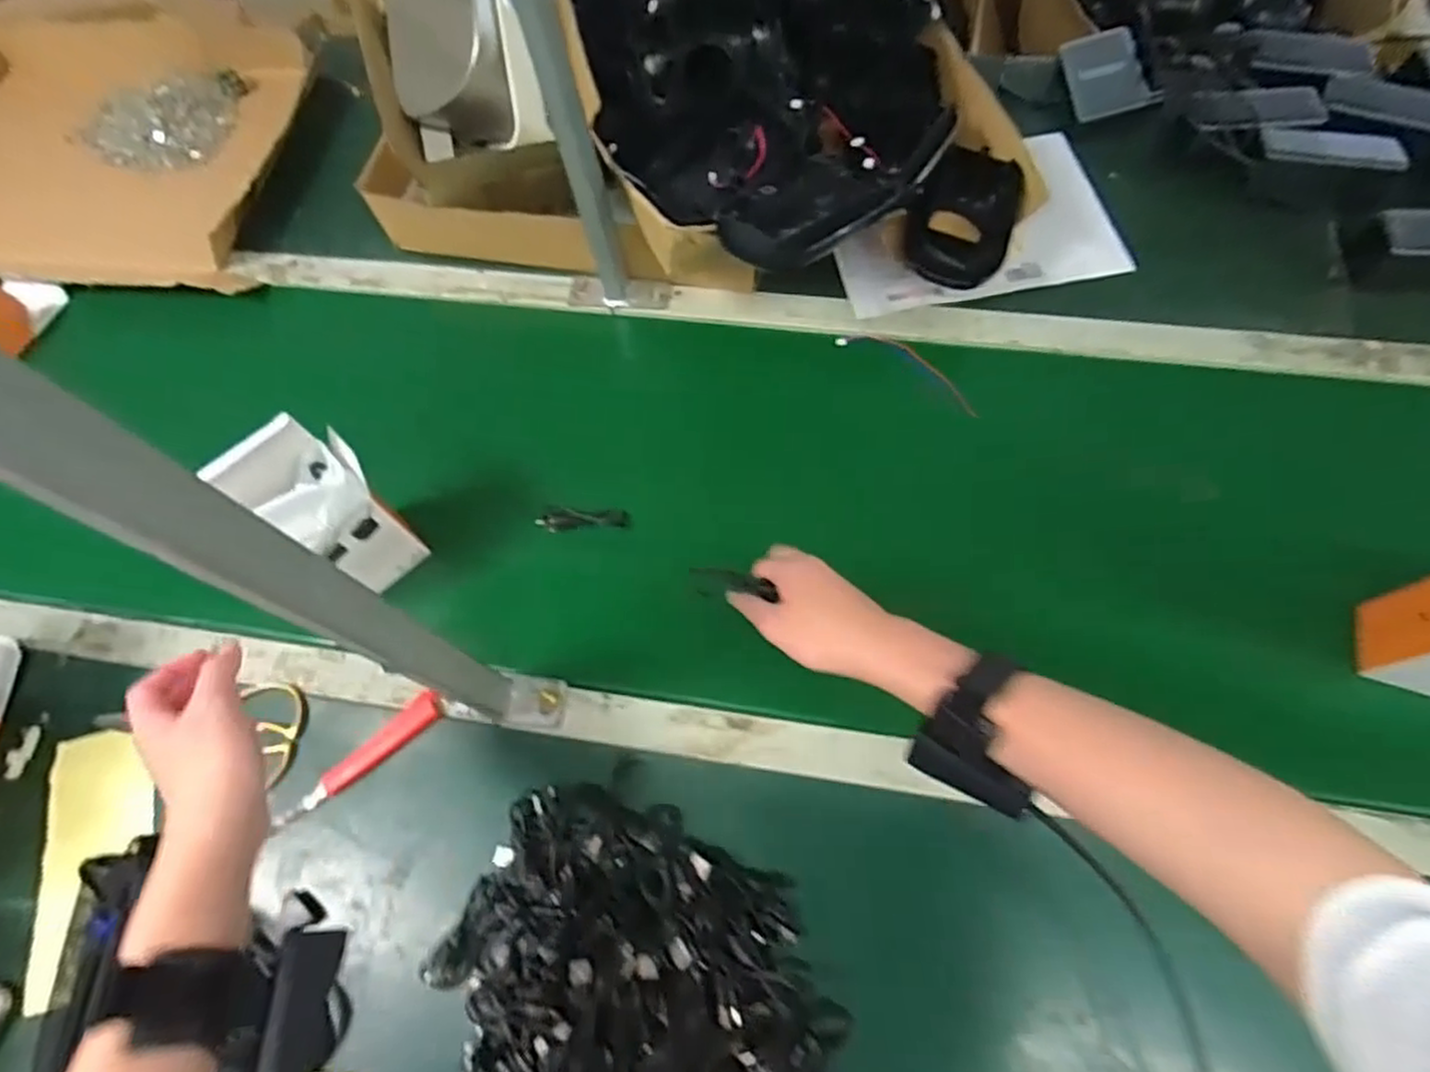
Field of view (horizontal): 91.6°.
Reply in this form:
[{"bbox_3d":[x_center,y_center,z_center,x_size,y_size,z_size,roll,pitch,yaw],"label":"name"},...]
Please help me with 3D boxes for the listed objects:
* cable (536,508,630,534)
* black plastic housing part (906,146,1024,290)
[{"bbox_3d":[-0.123,-0.015,0.647,0.082,0.021,0.018,-3,65,2],"label":"cable"},{"bbox_3d":[0.238,-0.300,0.660,0.100,0.048,0.149,17,68,11],"label":"black plastic housing part"}]

